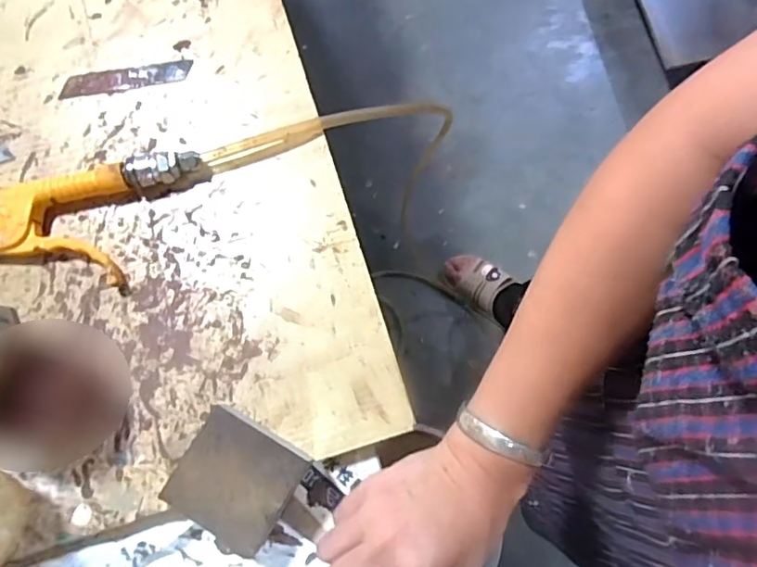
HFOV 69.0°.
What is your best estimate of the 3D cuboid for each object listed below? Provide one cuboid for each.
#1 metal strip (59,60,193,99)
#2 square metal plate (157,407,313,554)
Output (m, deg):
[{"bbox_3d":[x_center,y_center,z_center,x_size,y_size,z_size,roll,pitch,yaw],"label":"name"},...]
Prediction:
[{"bbox_3d":[-0.195,-0.159,0.425,0.098,0.004,0.019,-9,77,-3],"label":"metal strip"},{"bbox_3d":[-0.088,0.123,0.347,0.068,0.032,0.069,30,78,6],"label":"square metal plate"}]

